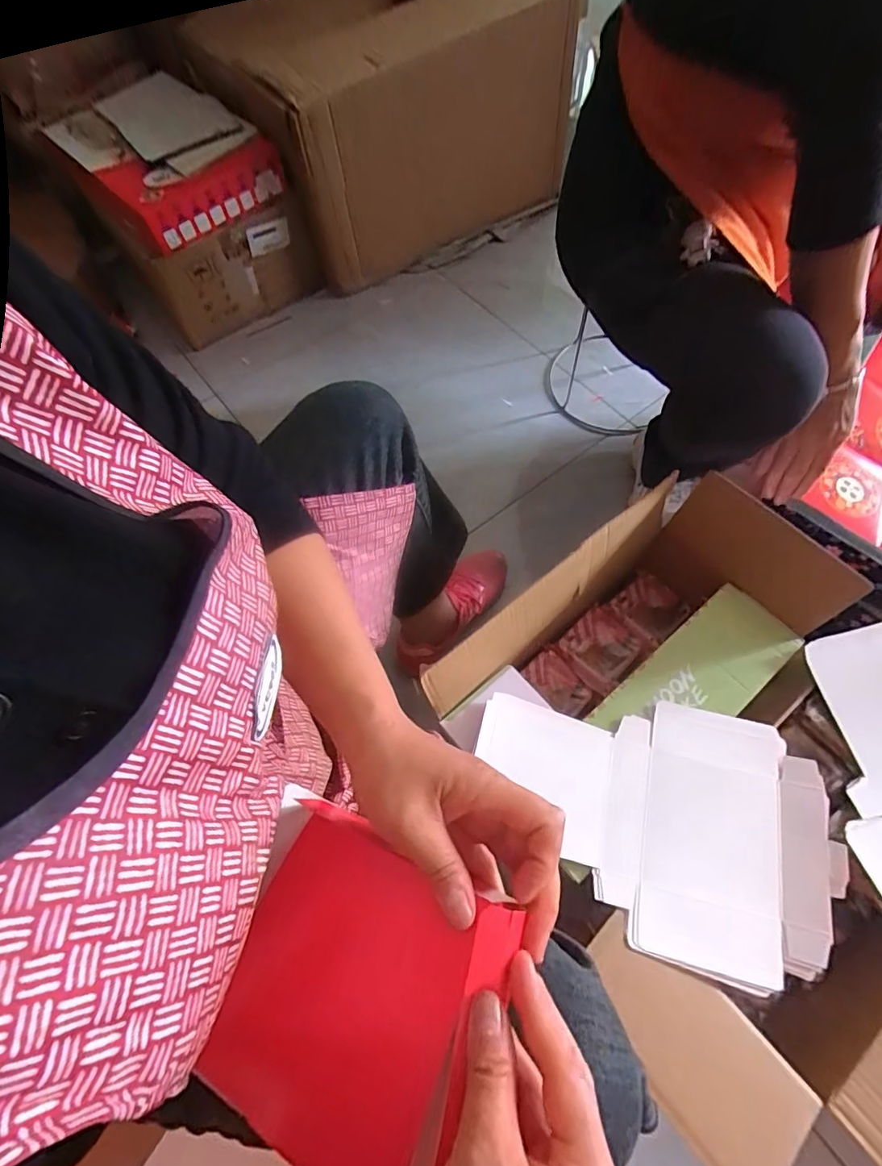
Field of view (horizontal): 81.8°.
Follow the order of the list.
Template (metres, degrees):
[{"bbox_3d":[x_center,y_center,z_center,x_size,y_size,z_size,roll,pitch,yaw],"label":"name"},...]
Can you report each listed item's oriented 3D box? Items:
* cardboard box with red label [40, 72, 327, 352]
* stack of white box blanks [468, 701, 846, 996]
[{"bbox_3d":[-0.505,-0.755,1.072,0.331,0.303,0.356,-39,69,-15],"label":"cardboard box with red label"},{"bbox_3d":[0.207,0.239,0.518,0.342,0.020,0.231,10,66,8],"label":"stack of white box blanks"}]

